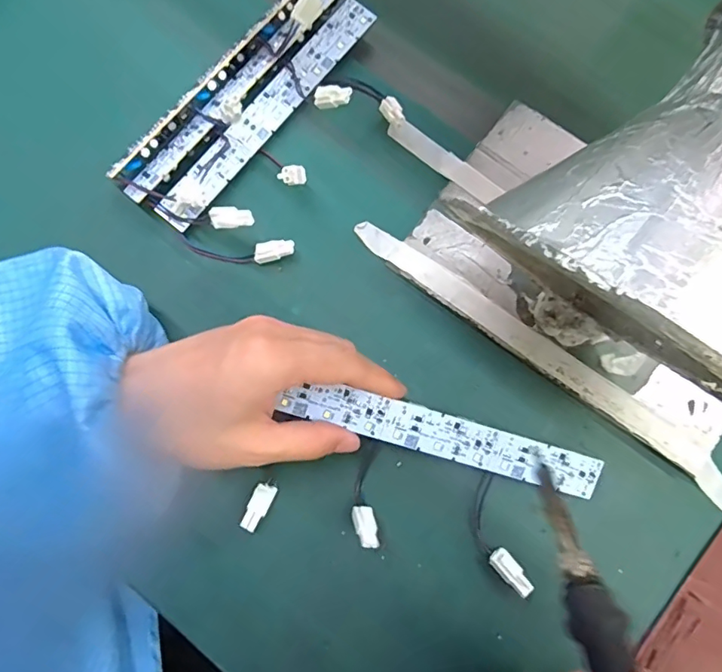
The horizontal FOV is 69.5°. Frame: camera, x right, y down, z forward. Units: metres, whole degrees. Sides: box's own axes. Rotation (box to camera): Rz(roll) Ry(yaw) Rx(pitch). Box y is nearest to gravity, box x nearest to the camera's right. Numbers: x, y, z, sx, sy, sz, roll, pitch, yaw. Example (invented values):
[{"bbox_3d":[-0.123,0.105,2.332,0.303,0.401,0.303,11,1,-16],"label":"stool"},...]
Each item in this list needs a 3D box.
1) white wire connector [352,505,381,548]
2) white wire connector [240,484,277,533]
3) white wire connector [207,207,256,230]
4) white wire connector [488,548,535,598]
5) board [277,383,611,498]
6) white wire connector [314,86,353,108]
[{"bbox_3d":[0.003,0.104,0.286,0.011,0.005,0.026,-18,42,-3],"label":"white wire connector"},{"bbox_3d":[-0.059,0.099,0.299,0.011,0.005,0.026,26,81,5],"label":"white wire connector"},{"bbox_3d":[-0.073,-0.067,0.295,0.025,0.006,0.011,2,80,1],"label":"white wire connector"},{"bbox_3d":[0.084,0.132,0.291,0.012,0.004,0.027,-38,64,-7],"label":"white wire connector"},{"bbox_3d":[0.049,0.057,0.290,0.179,0.008,0.023,17,79,-6],"label":"board"},{"bbox_3d":[-0.017,-0.138,0.300,0.025,0.011,0.008,2,78,28],"label":"white wire connector"}]

